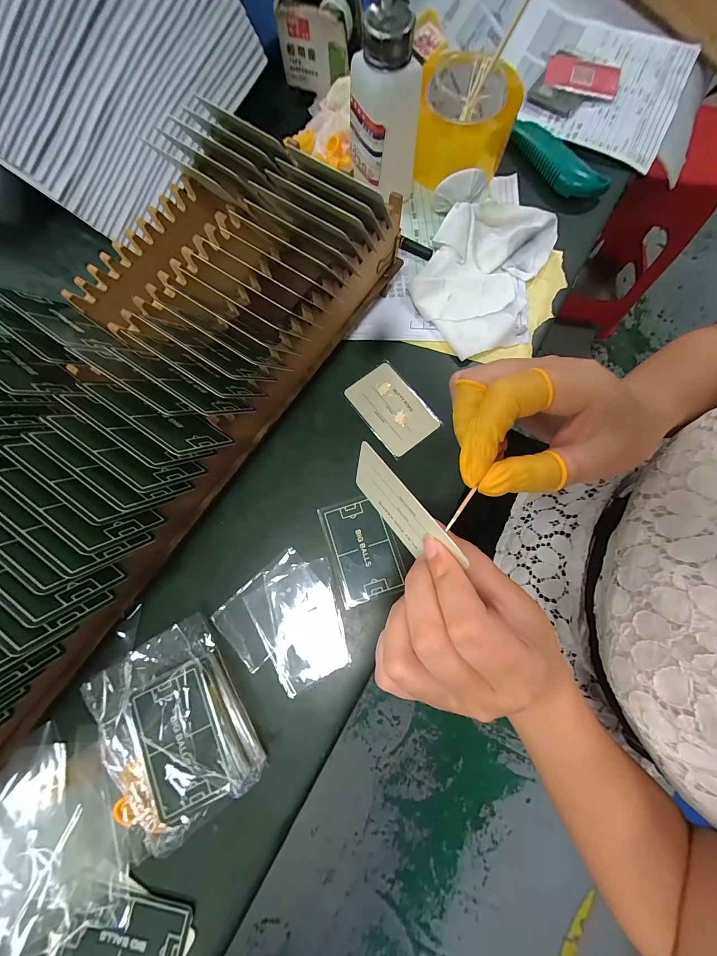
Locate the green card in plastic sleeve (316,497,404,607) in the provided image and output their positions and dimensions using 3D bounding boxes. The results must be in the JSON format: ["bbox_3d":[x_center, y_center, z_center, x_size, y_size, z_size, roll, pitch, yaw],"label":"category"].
[{"bbox_3d":[0.003,0.061,0.280,0.055,0.004,0.087,-17,78,-4],"label":"green card in plastic sleeve"}]

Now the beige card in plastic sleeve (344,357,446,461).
[{"bbox_3d":[0.031,-0.067,0.307,0.056,0.004,0.086,-38,80,-8],"label":"beige card in plastic sleeve"}]

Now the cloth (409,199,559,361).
[{"bbox_3d":[0.126,-0.211,0.326,0.111,0.027,0.177,23,78,5],"label":"cloth"}]

